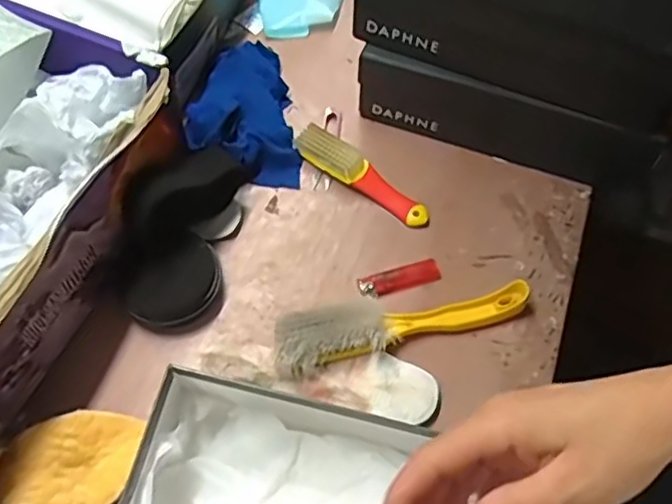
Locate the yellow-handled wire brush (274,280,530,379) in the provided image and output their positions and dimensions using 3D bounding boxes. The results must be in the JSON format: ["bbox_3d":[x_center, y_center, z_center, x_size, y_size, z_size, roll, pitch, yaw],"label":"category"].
[{"bbox_3d":[0.057,0.057,0.586,0.228,0.037,0.051,-14,62,-9],"label":"yellow-handled wire brush"}]

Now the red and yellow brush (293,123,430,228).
[{"bbox_3d":[0.027,-0.080,0.661,0.154,0.026,0.027,32,65,15],"label":"red and yellow brush"}]

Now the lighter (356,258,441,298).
[{"bbox_3d":[0.060,0.025,0.624,0.079,0.008,0.023,-15,63,-10],"label":"lighter"}]

